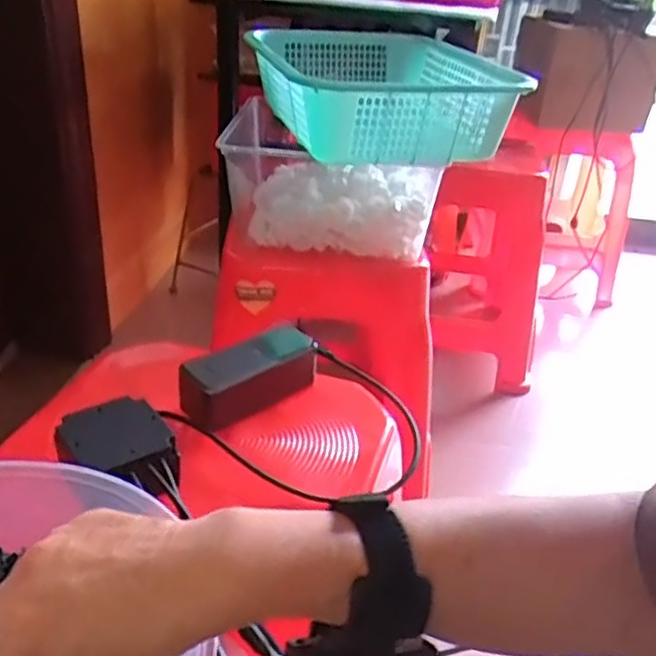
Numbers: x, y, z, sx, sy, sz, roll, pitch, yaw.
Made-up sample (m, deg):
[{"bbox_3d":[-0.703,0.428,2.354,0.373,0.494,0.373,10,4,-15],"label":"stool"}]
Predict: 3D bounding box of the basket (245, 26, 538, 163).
[{"bbox_3d":[0.056,-0.326,0.945,0.297,0.112,0.428,-4,31,-14],"label":"basket"}]

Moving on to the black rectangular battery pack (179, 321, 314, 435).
[{"bbox_3d":[-0.073,0.045,0.658,0.138,0.057,0.048,-19,38,-35],"label":"black rectangular battery pack"}]

